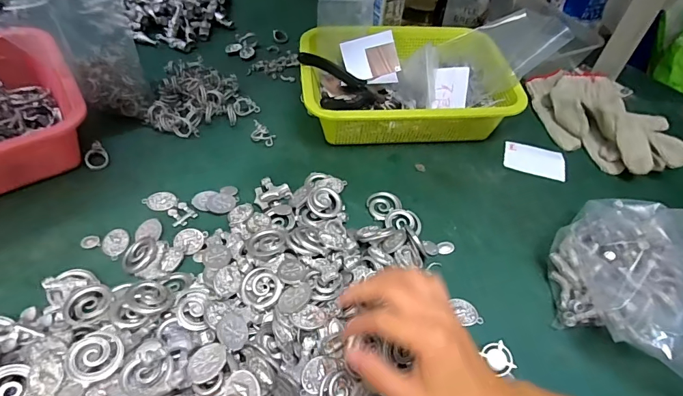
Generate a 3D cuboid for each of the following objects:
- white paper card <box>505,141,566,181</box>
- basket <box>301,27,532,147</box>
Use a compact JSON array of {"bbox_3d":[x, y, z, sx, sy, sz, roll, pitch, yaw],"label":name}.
[{"bbox_3d":[0.248,-0.050,0.535,0.073,0.004,0.056,14,50,8],"label":"white paper card"},{"bbox_3d":[0.081,-0.152,0.560,0.267,0.079,0.187,-3,49,-7],"label":"basket"}]

